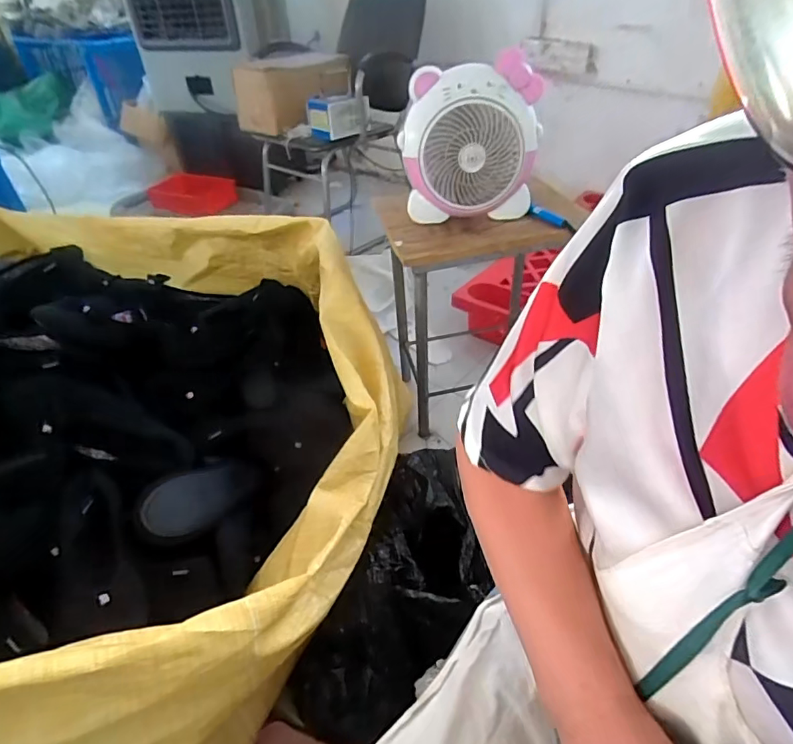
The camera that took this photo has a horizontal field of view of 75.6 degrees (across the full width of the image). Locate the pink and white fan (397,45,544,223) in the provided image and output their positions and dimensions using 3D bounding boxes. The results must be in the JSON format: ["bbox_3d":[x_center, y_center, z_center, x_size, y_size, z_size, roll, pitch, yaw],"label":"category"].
[{"bbox_3d":[0.134,-0.419,0.945,0.240,0.250,0.084,-7,40,-4],"label":"pink and white fan"}]

